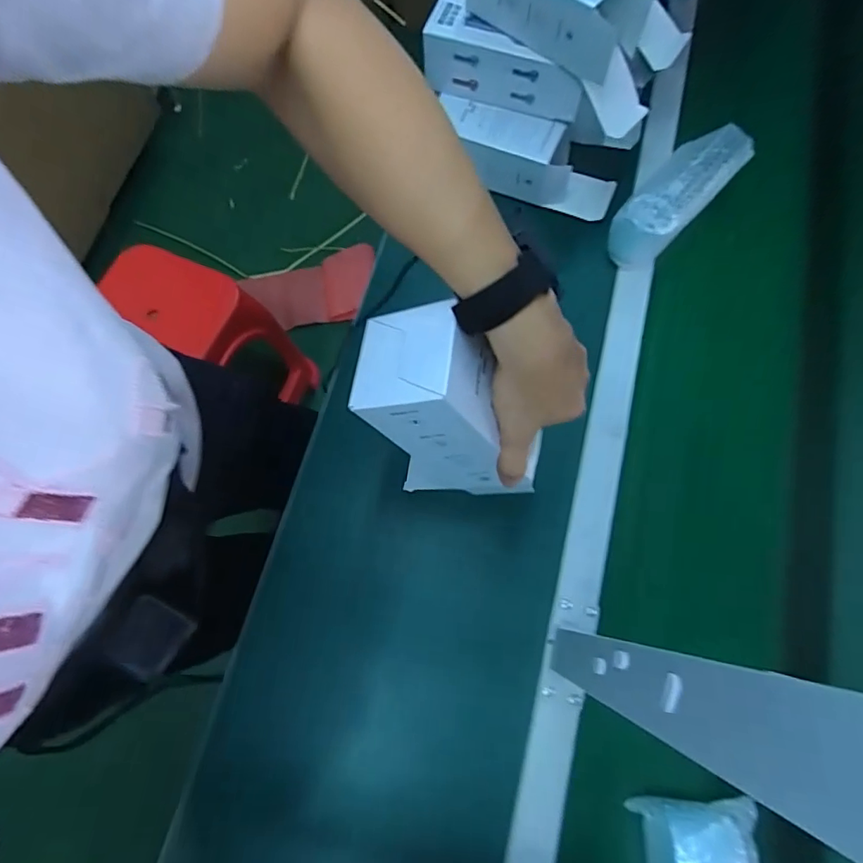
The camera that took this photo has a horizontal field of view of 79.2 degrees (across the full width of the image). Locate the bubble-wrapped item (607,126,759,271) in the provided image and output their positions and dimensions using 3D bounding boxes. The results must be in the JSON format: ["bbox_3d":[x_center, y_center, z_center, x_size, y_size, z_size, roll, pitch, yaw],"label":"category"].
[{"bbox_3d":[0.293,-0.292,0.628,0.081,0.063,0.210,44,90,14],"label":"bubble-wrapped item"}]

